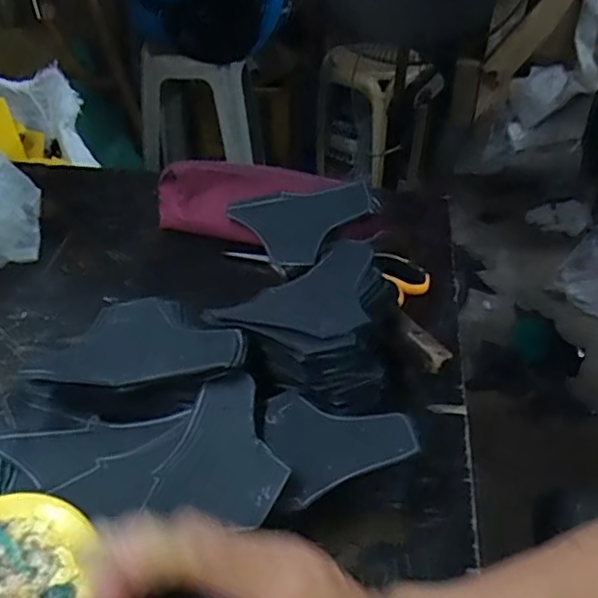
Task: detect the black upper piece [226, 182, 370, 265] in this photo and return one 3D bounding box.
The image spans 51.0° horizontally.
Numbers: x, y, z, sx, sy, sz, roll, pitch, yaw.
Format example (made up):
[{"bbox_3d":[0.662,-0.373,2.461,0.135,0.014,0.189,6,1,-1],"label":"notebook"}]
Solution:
[{"bbox_3d":[-0.001,-0.070,0.618,0.132,0.015,0.077,-4,79,13],"label":"black upper piece"}]

